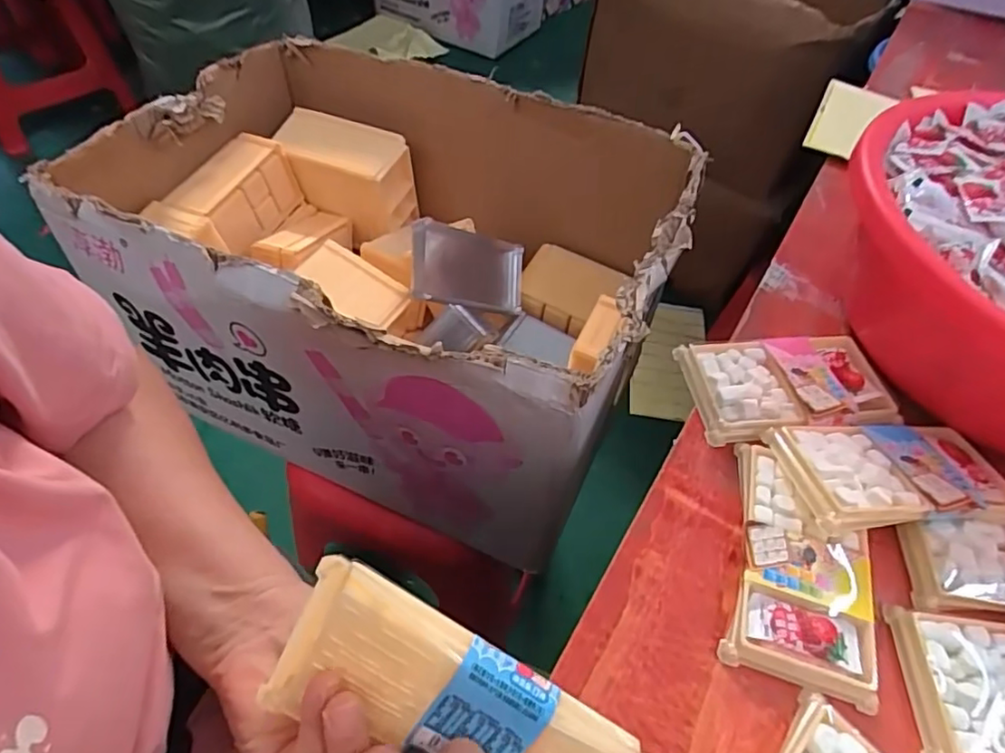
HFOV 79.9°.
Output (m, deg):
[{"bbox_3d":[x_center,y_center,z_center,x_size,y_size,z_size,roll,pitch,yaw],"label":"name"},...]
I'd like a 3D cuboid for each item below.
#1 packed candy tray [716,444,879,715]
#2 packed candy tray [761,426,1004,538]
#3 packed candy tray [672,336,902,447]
[{"bbox_3d":[0.168,0.104,0.339,0.074,0.015,0.129,16,53,7],"label":"packed candy tray"},{"bbox_3d":[0.239,0.058,0.365,0.134,0.033,0.073,-3,53,-7],"label":"packed candy tray"},{"bbox_3d":[0.196,0.005,0.416,0.133,0.020,0.079,-3,53,-7],"label":"packed candy tray"}]

